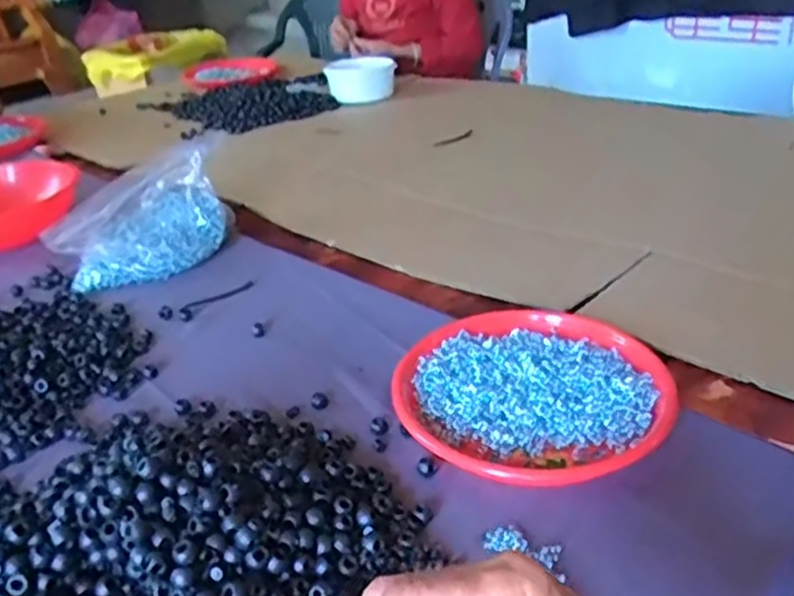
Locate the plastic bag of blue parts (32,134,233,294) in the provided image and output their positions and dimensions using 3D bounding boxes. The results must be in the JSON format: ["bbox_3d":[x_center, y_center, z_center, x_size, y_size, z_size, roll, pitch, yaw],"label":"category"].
[{"bbox_3d":[-0.322,-0.113,0.984,0.162,0.122,0.223,0,29,9],"label":"plastic bag of blue parts"}]

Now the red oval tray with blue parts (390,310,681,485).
[{"bbox_3d":[0.117,0.081,0.663,0.222,0.028,0.228,22,39,40],"label":"red oval tray with blue parts"}]

